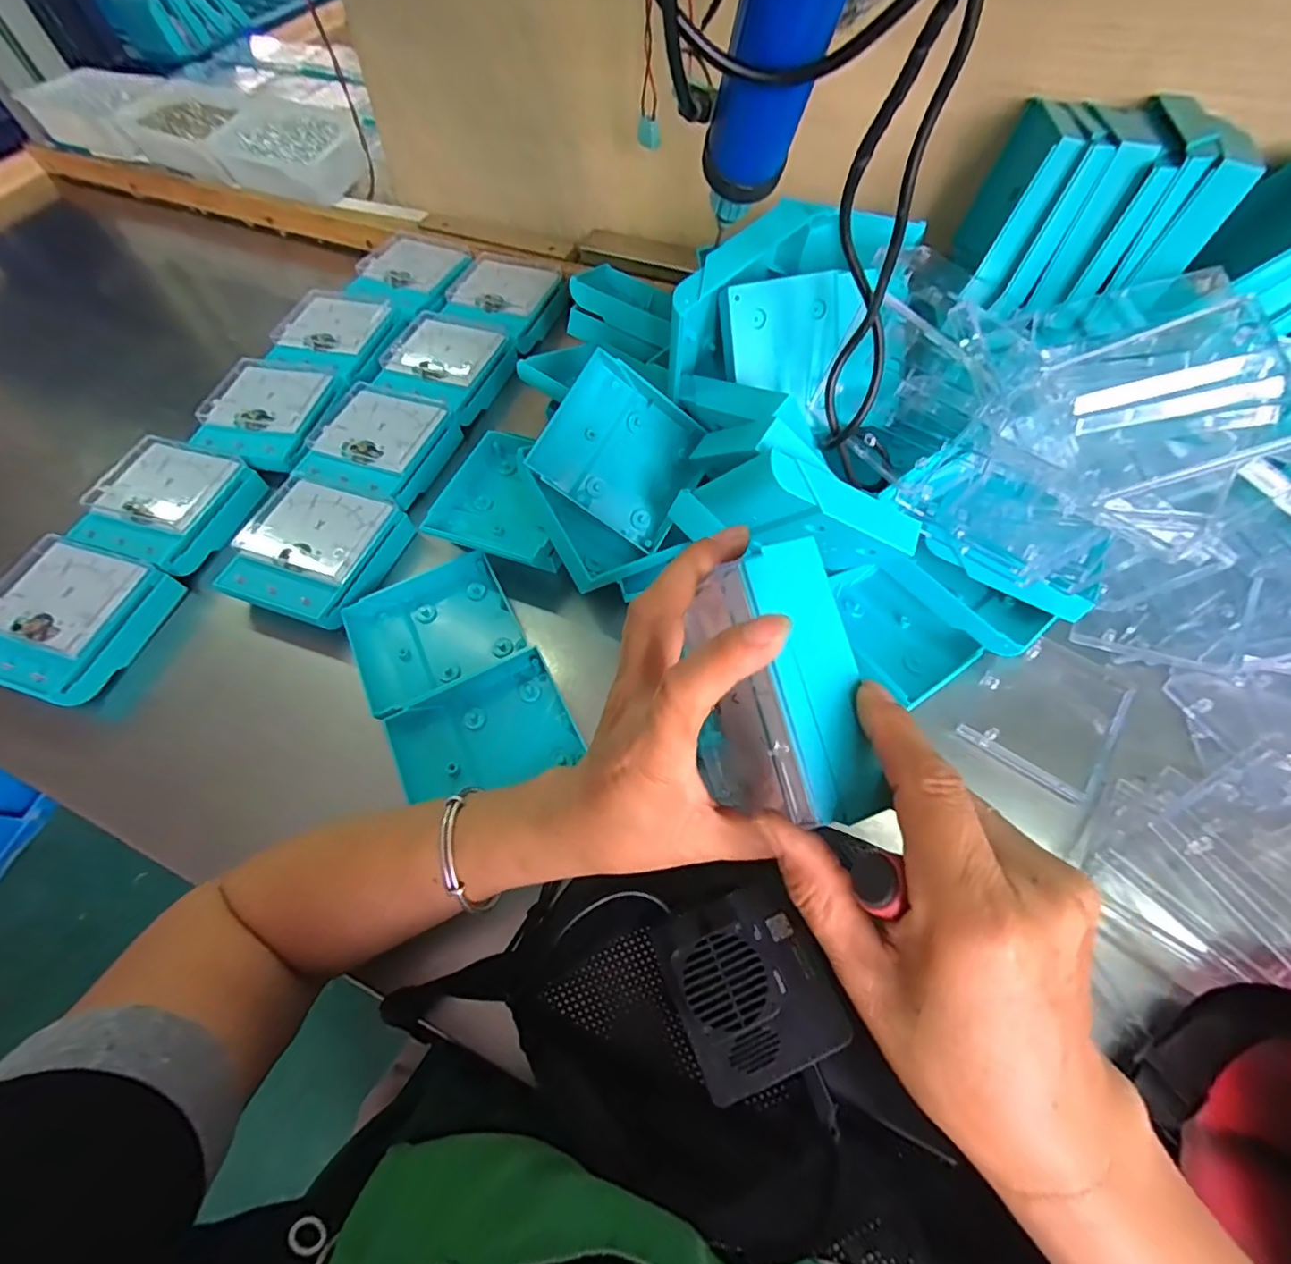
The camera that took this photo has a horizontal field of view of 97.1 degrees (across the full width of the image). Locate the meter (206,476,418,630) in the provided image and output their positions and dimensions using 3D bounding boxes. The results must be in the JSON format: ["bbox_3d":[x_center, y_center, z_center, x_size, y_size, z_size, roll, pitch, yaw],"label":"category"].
[{"bbox_3d":[-0.264,-0.065,0.457,0.110,0.036,0.118,18,64,12],"label":"meter"}]

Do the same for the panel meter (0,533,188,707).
[{"bbox_3d":[-0.437,-0.007,0.436,0.113,0.041,0.116,15,63,11],"label":"panel meter"}]

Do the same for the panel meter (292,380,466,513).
[{"bbox_3d":[-0.243,-0.164,0.515,0.109,0.041,0.121,17,63,12],"label":"panel meter"}]

